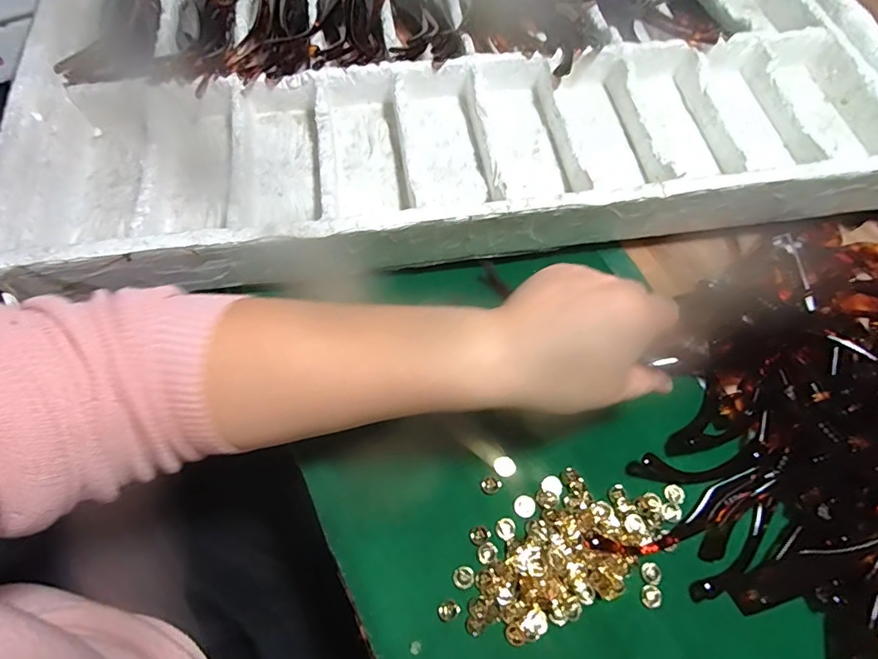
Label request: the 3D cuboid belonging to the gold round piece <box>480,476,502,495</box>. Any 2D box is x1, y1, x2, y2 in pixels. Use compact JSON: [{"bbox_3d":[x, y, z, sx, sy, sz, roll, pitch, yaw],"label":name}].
[{"bbox_3d":[0.034,0.101,0.309,0.012,0.004,0.011,1,69,-2],"label":"gold round piece"}]

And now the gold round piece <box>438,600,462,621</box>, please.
[{"bbox_3d":[0.006,0.166,0.280,0.013,0.004,0.010,-31,73,-13],"label":"gold round piece"}]

